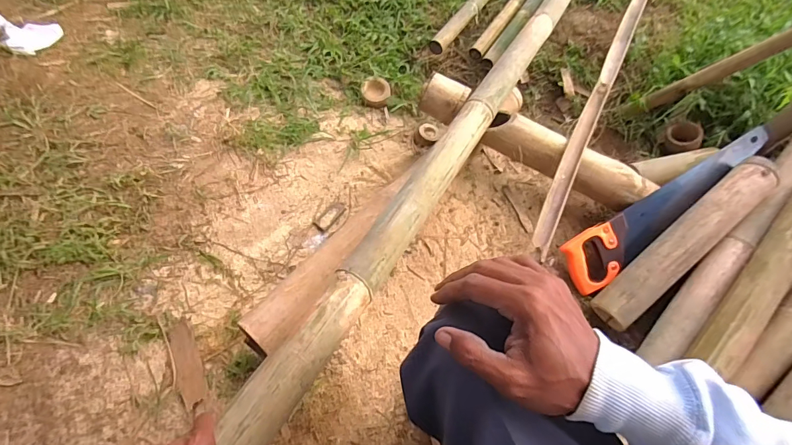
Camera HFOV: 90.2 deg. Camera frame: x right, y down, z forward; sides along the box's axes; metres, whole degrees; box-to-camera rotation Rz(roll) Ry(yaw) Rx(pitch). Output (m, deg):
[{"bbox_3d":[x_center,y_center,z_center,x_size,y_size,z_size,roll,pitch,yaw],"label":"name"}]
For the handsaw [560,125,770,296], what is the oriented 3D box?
[{"bbox_3d":[0.564,-0.041,0.808,0.510,0.048,0.103,-37,63,2],"label":"handsaw"}]

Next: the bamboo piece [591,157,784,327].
[{"bbox_3d":[0.560,0.036,0.761,0.429,0.059,0.078,-44,66,1],"label":"bamboo piece"}]

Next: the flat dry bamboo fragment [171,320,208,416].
[{"bbox_3d":[-0.345,0.236,0.656,0.038,0.005,0.150,-16,69,-19],"label":"flat dry bamboo fragment"}]

